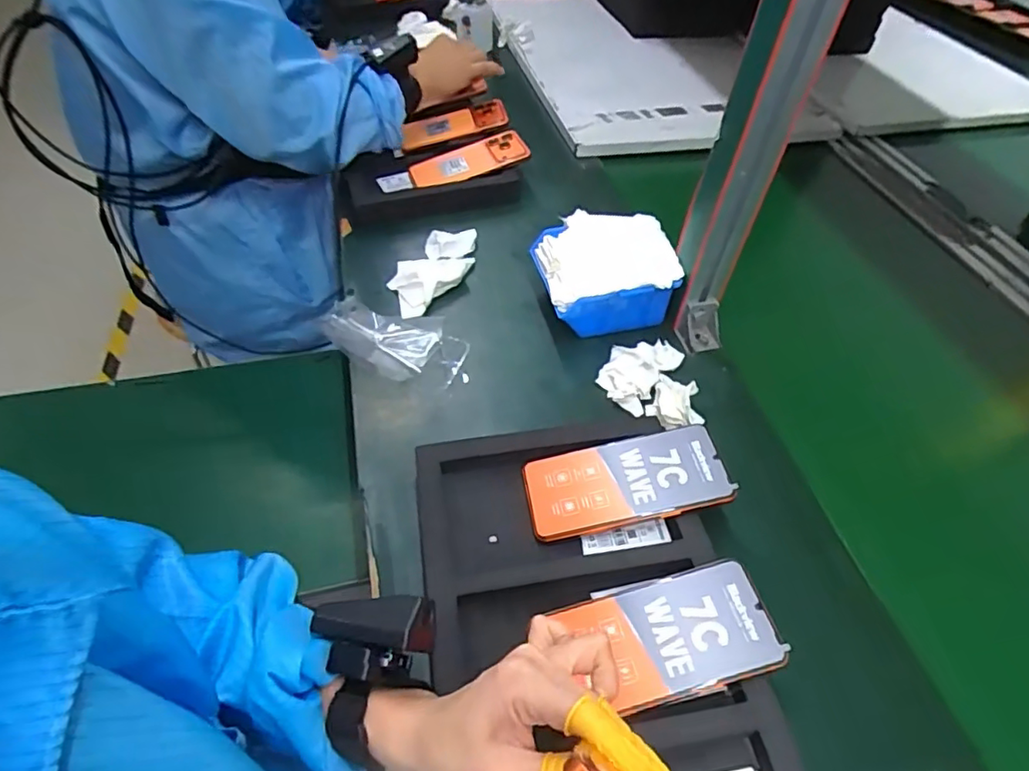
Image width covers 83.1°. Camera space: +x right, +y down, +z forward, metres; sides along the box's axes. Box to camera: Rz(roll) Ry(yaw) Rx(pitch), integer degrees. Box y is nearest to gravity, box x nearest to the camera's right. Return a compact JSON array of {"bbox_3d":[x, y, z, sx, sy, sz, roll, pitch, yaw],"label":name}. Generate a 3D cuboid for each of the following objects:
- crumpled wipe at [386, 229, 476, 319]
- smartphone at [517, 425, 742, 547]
[{"bbox_3d":[-0.095,-0.144,0.700,0.076,0.024,0.153,30,55,20],"label":"crumpled wipe"},{"bbox_3d":[0.092,0.080,0.487,0.162,0.007,0.076,-13,54,2],"label":"smartphone"}]

